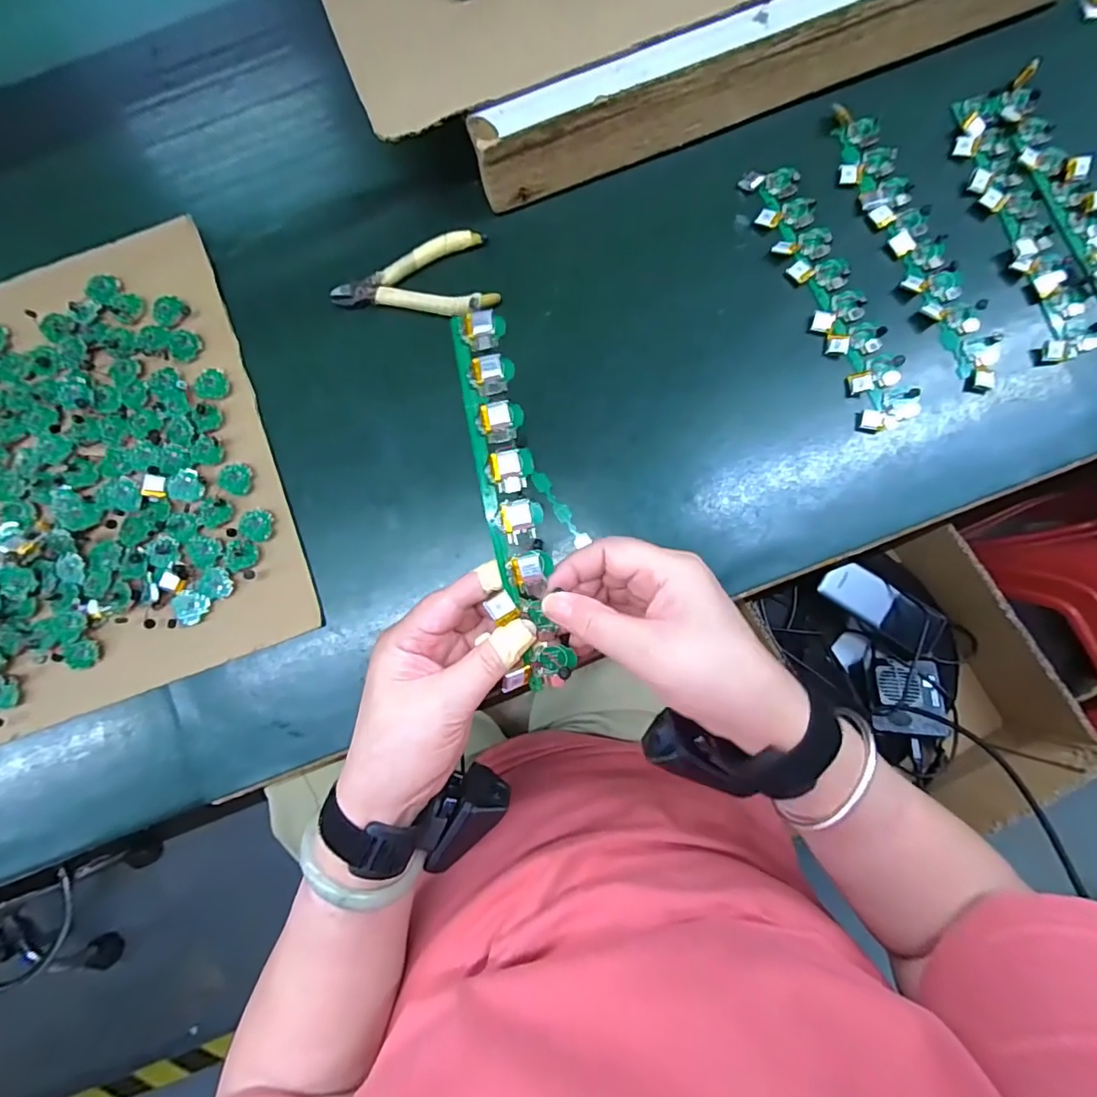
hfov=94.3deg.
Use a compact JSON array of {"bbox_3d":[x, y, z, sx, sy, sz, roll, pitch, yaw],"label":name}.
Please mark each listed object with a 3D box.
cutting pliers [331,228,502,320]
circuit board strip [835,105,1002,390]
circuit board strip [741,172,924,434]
[{"bbox_3d":[-0.103,-0.213,0.394,0.126,0.012,0.064,3,85,1],"label":"cutting pliers"},{"bbox_3d":[0.280,-0.233,0.390,0.047,0.013,0.238,-23,85,-1],"label":"circuit board strip"},{"bbox_3d":[0.215,-0.194,0.388,0.045,0.008,0.222,-23,85,-1],"label":"circuit board strip"}]

